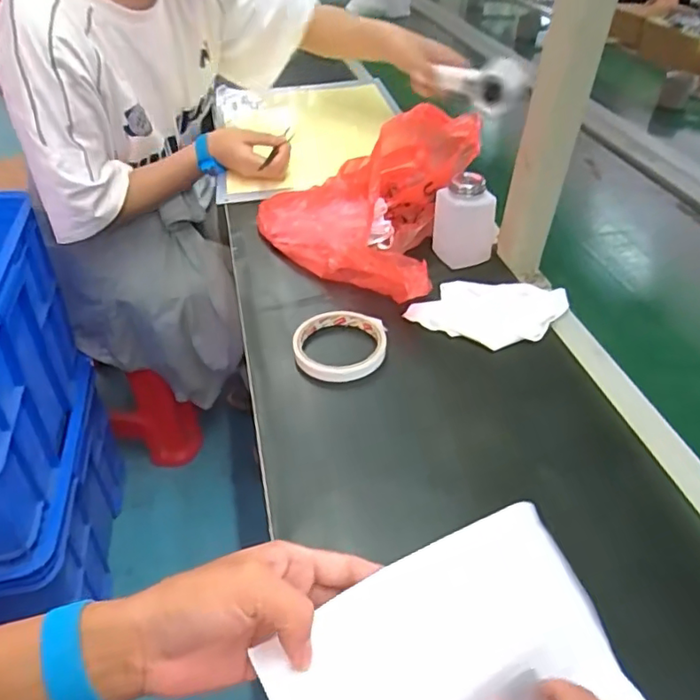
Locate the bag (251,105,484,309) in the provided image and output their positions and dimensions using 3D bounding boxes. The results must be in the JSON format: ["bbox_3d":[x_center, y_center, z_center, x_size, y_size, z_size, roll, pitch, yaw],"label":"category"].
[{"bbox_3d":[0.025,-0.193,0.668,0.273,0.139,0.202,31,49,28],"label":"bag"}]

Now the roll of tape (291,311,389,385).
[{"bbox_3d":[-0.010,-0.004,0.558,0.087,0.023,0.086,2,41,-2],"label":"roll of tape"}]

